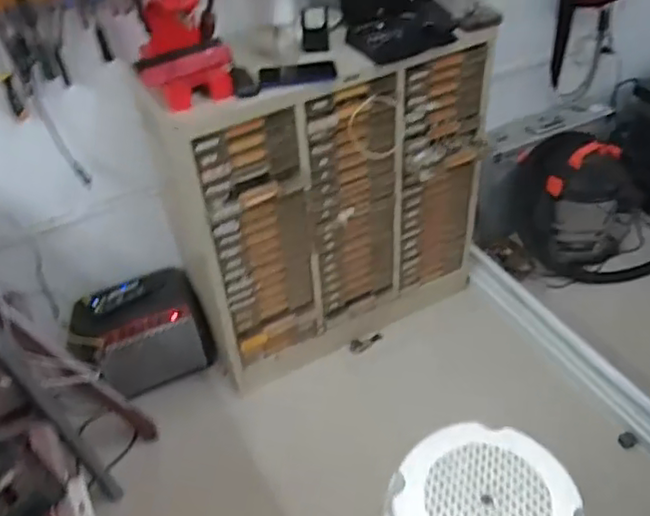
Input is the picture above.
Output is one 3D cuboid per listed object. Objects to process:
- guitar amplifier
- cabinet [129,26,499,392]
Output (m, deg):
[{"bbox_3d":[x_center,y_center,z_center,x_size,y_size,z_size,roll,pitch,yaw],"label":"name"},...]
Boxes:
[{"bbox_3d":[-0.516,0.211,1.821,0.353,0.236,0.223,-26,48,-20],"label":"guitar amplifier"},{"bbox_3d":[0.002,-0.173,1.745,0.797,0.824,0.346,-24,48,-19],"label":"cabinet"}]

